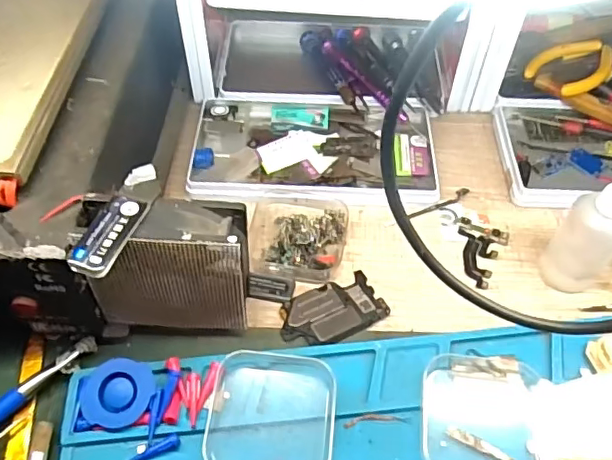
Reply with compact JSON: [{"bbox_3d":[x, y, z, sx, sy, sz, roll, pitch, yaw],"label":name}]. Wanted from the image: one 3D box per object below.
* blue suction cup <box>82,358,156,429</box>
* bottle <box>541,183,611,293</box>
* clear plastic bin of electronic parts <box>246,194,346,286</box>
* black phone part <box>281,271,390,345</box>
[{"bbox_3d":[-0.097,0.085,0.291,0.036,0.008,0.033,-3,71,-1],"label":"blue suction cup"},{"bbox_3d":[0.166,0.005,0.327,0.032,0.074,0.033,37,61,24],"label":"bottle"},{"bbox_3d":[-0.006,-0.001,0.361,0.064,0.019,0.060,9,53,6],"label":"clear plastic bin of electronic parts"},{"bbox_3d":[0.016,0.048,0.334,0.063,0.004,0.037,-20,56,-15],"label":"black phone part"}]

